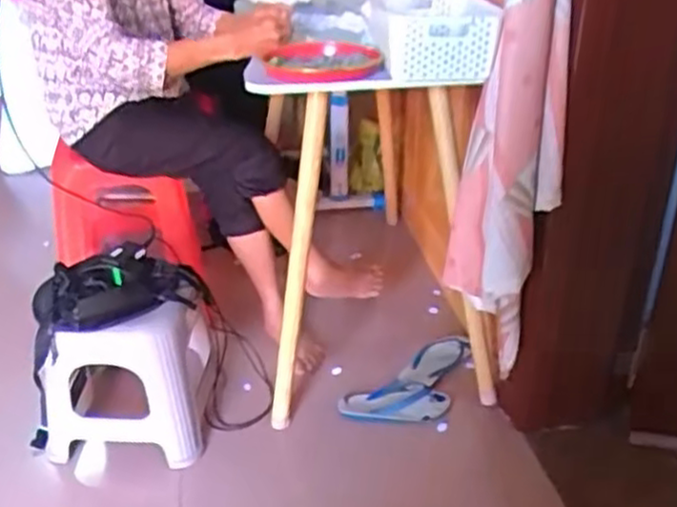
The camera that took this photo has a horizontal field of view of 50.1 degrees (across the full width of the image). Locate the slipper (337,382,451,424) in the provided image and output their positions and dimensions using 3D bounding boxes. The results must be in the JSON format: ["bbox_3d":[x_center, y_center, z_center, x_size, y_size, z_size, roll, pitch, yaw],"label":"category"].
[{"bbox_3d":[0.123,0.331,1.606,0.239,0.035,0.105,1,30,4],"label":"slipper"}]

